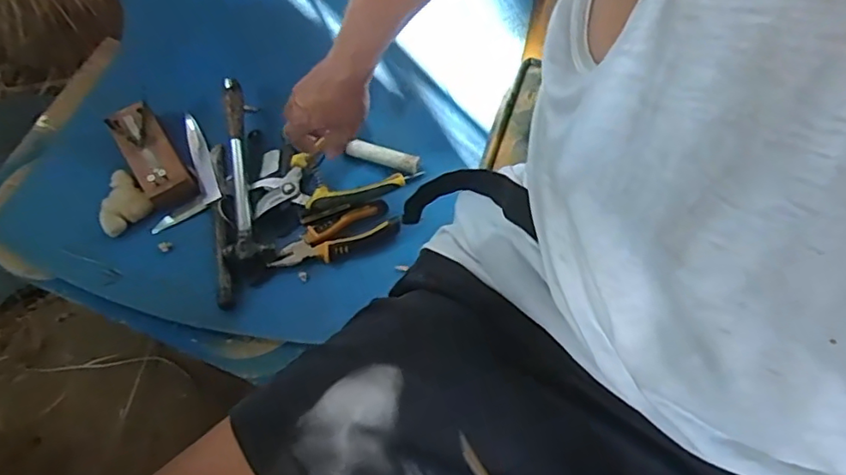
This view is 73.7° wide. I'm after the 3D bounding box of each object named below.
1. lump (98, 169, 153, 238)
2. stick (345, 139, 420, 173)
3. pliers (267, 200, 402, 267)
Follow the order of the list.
[{"bbox_3d":[-0.374,-0.041,0.697,0.063,0.026,0.062,-43,72,-14],"label":"lump"},{"bbox_3d":[-0.049,-0.106,0.728,0.087,0.015,0.023,15,69,9],"label":"stick"},{"bbox_3d":[-0.106,0.000,0.691,0.155,0.016,0.048,-22,68,-6],"label":"pliers"}]

